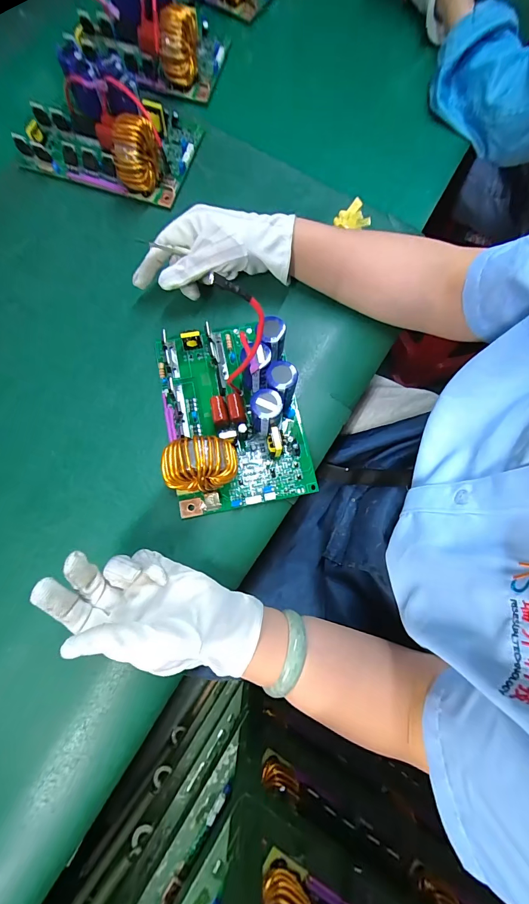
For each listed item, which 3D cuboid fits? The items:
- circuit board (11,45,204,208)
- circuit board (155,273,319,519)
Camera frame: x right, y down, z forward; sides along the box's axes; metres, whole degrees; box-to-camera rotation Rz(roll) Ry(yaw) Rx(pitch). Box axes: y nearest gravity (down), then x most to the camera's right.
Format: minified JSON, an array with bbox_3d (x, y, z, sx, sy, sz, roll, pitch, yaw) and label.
[{"bbox_3d":[-0.188,-0.392,0.405,0.195,0.065,0.134,17,77,2],"label":"circuit board"},{"bbox_3d":[-0.033,-0.047,0.327,0.132,0.066,0.193,-11,78,-4],"label":"circuit board"}]

